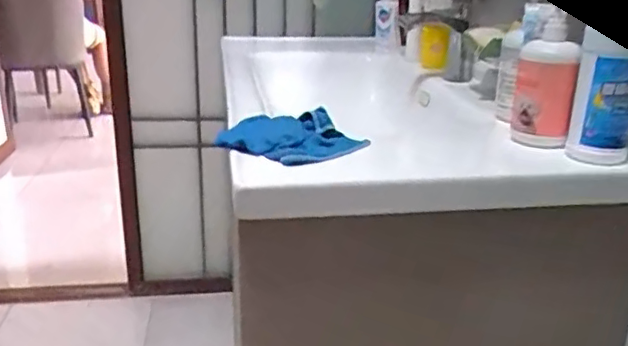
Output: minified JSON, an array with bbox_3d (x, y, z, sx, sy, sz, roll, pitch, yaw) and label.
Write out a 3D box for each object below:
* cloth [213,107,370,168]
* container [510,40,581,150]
[{"bbox_3d":[-0.028,-0.045,0.727,0.160,0.035,0.115,9,23,20],"label":"cloth"},{"bbox_3d":[0.297,-0.105,0.777,0.071,0.123,0.087,10,23,20],"label":"container"}]

